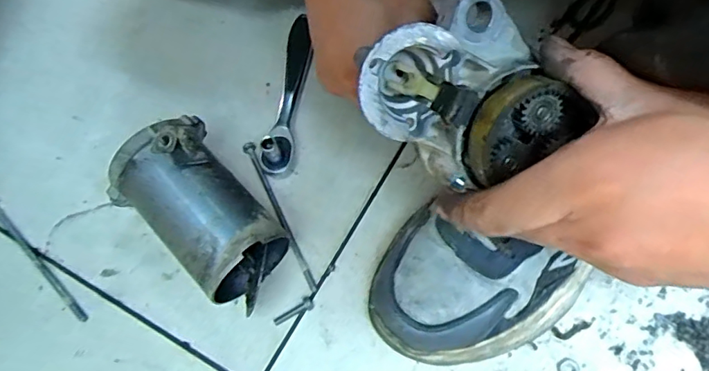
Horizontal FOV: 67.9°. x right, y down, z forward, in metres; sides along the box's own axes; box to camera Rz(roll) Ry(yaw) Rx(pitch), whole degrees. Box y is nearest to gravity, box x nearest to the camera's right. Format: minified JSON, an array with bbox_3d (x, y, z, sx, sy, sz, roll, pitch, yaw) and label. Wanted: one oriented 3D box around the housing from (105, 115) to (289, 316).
[{"bbox_3d":[-0.097,0.018,0.354,0.127,0.077,0.076,39,74,17],"label":"housing"}]

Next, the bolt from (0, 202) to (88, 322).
[{"bbox_3d":[-0.228,0.050,0.375,0.125,0.005,0.009,40,74,17],"label":"bolt"}]

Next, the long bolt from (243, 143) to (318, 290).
[{"bbox_3d":[-0.056,0.019,0.388,0.009,0.007,0.126,-26,68,-8],"label":"long bolt"}]

